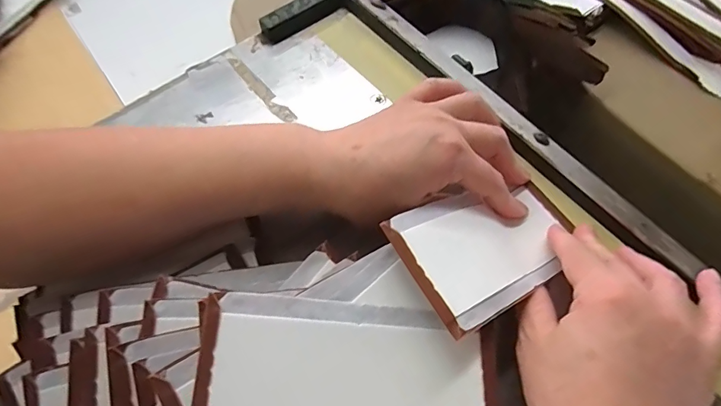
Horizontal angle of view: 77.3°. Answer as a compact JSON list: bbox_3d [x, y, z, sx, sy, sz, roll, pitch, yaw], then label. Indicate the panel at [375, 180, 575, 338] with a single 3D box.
[{"bbox_3d":[0.084,0.023,0.276,0.145,0.012,0.070,-14,61,-41],"label":"panel"}]

